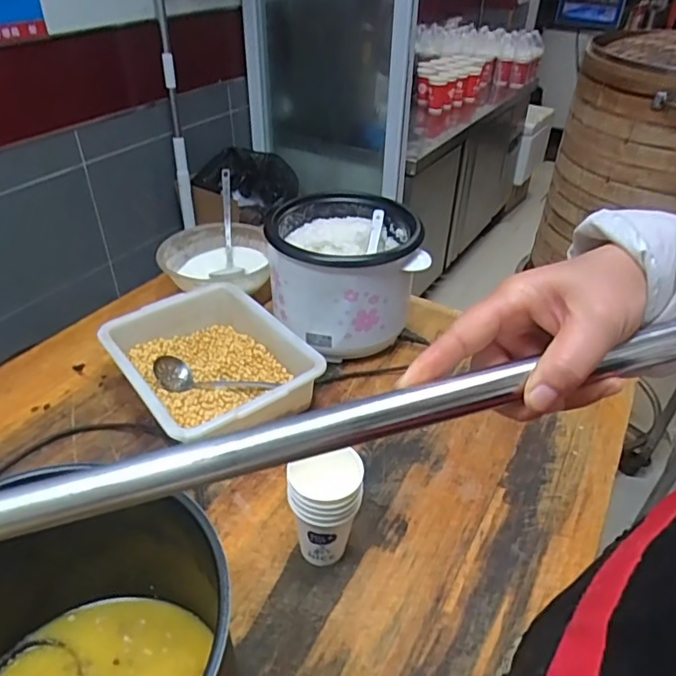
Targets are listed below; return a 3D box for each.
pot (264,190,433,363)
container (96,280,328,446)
[{"bbox_3d":[0.015,-0.110,1.079,0.268,0.224,0.269,1,37,-1],"label":"pot"},{"bbox_3d":[-0.216,0.046,0.948,0.267,0.109,0.360,-25,44,-30],"label":"container"}]

